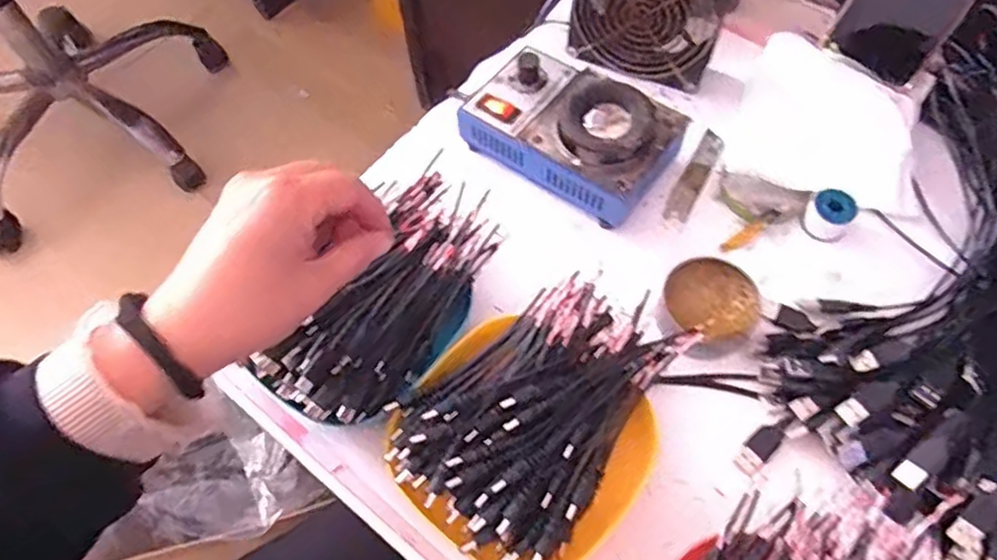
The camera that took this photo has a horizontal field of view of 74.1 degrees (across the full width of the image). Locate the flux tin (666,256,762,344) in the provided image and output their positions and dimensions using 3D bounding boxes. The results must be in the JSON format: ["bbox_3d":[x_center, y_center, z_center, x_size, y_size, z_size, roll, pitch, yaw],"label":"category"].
[{"bbox_3d":[0.144,0.014,0.447,0.054,0.018,0.061,-36,65,-16],"label":"flux tin"}]

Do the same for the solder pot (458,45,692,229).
[{"bbox_3d":[0.053,-0.114,0.496,0.152,0.054,0.101,29,66,17],"label":"solder pot"}]

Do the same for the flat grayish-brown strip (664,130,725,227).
[{"bbox_3d":[0.155,-0.082,0.514,0.019,0.004,0.094,25,65,16],"label":"flat grayish-brown strip"}]

